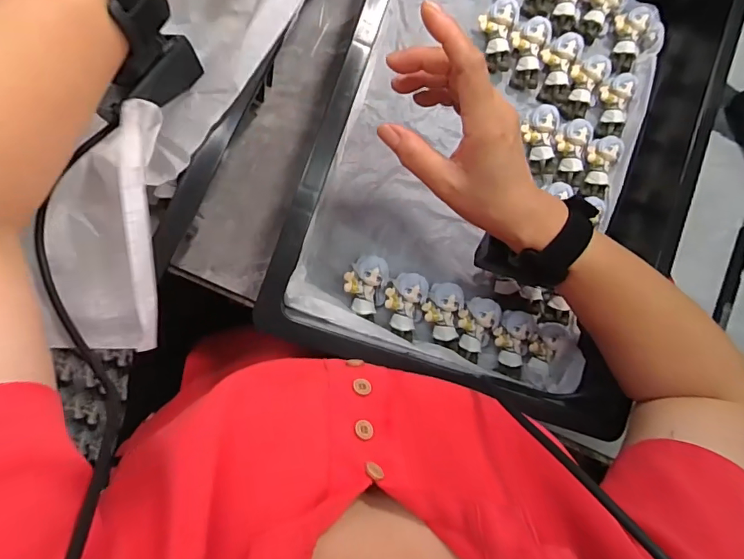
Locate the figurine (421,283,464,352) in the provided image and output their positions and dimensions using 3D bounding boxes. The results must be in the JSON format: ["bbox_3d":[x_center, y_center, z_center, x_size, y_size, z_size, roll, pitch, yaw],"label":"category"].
[{"bbox_3d":[0.064,0.033,0.443,0.034,0.026,0.060,1,91,-12],"label":"figurine"}]

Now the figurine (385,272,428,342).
[{"bbox_3d":[0.030,0.024,0.435,0.036,0.025,0.059,3,90,-12],"label":"figurine"}]

